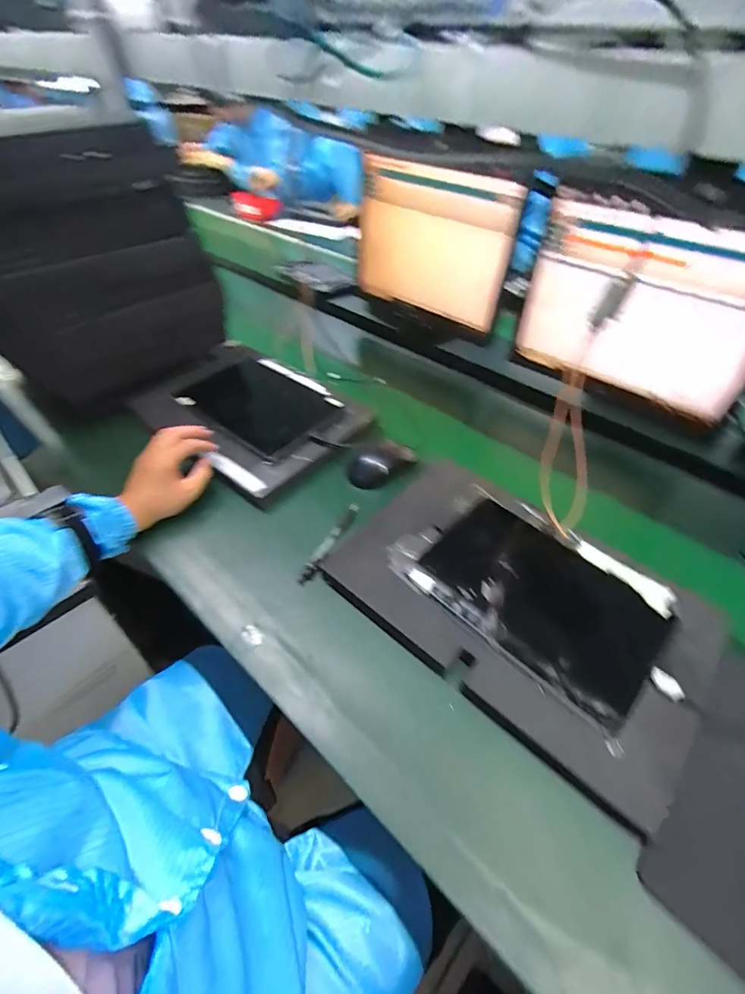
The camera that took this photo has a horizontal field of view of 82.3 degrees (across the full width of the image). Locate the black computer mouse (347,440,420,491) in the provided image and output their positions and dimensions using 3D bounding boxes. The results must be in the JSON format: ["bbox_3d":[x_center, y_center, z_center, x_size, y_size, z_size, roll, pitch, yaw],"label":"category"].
[{"bbox_3d":[0.014,-0.048,0.646,0.109,0.030,0.059,-26,53,-25],"label":"black computer mouse"}]

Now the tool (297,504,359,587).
[{"bbox_3d":[-0.054,0.059,0.559,0.020,0.012,0.138,21,49,17],"label":"tool"}]

